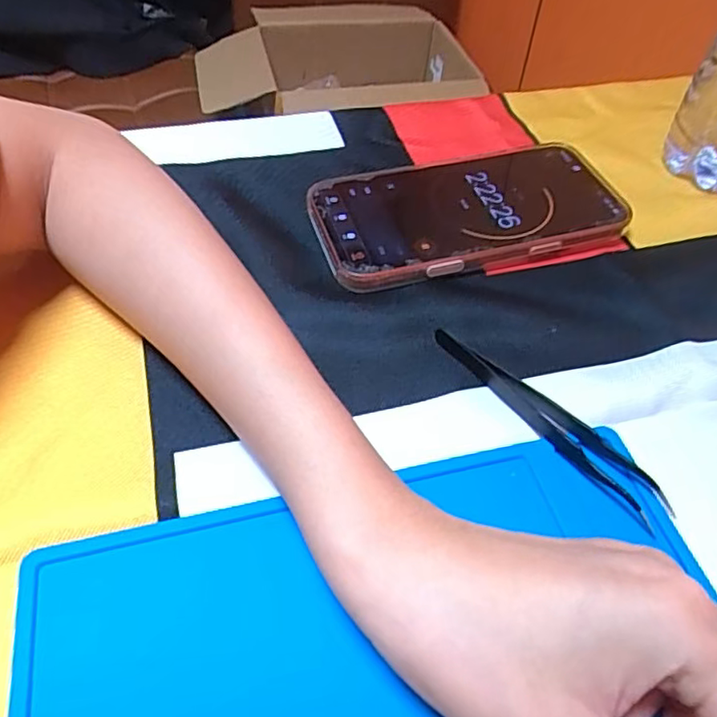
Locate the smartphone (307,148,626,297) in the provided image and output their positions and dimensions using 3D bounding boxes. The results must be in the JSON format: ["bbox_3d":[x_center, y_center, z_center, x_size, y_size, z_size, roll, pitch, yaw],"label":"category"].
[{"bbox_3d":[0.059,-0.081,0.334,0.163,0.013,0.082,-14,53,-13],"label":"smartphone"}]

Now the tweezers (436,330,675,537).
[{"bbox_3d":[0.074,0.024,0.251,0.014,0.010,0.112,-35,60,-27],"label":"tweezers"}]

